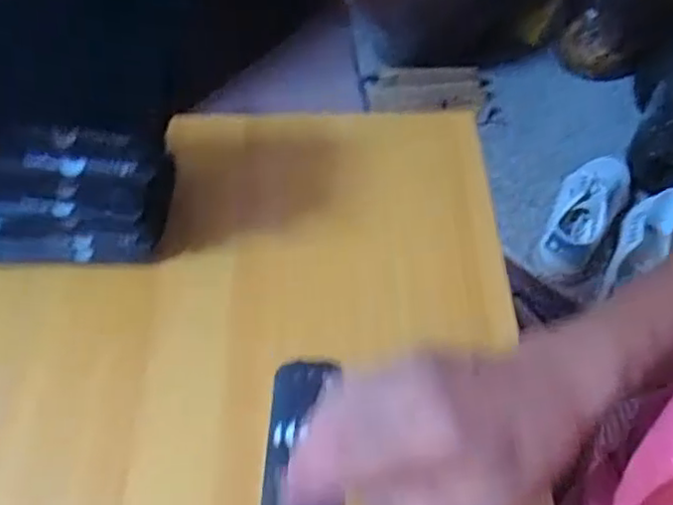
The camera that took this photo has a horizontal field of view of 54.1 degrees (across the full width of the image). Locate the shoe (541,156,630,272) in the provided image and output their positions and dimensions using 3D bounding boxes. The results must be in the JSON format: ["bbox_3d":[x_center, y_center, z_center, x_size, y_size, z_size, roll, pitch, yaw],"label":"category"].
[{"bbox_3d":[0.359,-0.055,0.950,0.089,0.064,0.236,29,59,20],"label":"shoe"}]

